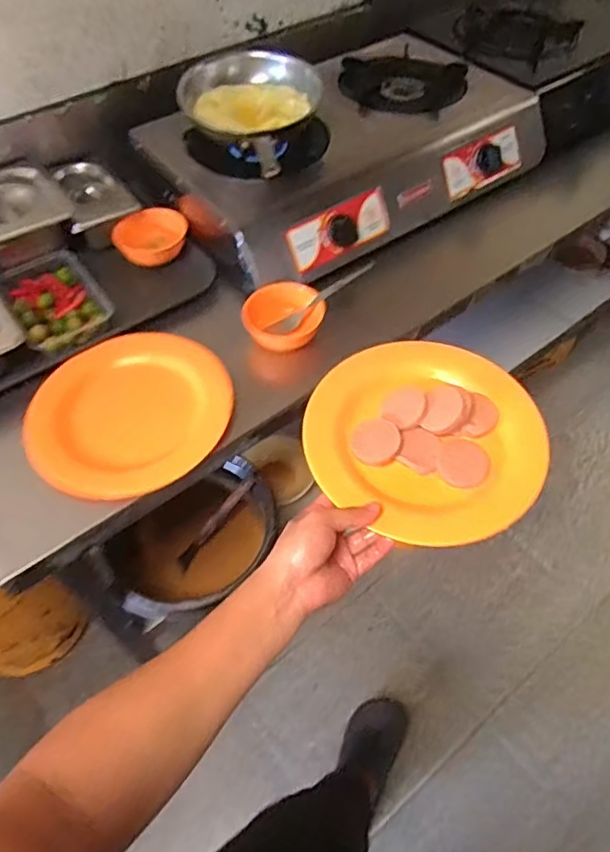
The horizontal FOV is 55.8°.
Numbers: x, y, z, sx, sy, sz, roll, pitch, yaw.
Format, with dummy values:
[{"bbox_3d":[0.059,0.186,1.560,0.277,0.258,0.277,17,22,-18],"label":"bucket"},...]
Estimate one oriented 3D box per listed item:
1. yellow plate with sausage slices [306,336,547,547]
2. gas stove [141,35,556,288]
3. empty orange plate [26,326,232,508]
[{"bbox_3d":[0.123,0.008,0.592,0.233,0.044,0.204,24,62,17],"label":"yellow plate with sausage slices"},{"bbox_3d":[0.079,-0.458,0.936,0.592,0.120,0.343,-28,59,-19],"label":"gas stove"},{"bbox_3d":[-0.222,-0.020,0.729,0.234,0.020,0.242,0,54,0],"label":"empty orange plate"}]

